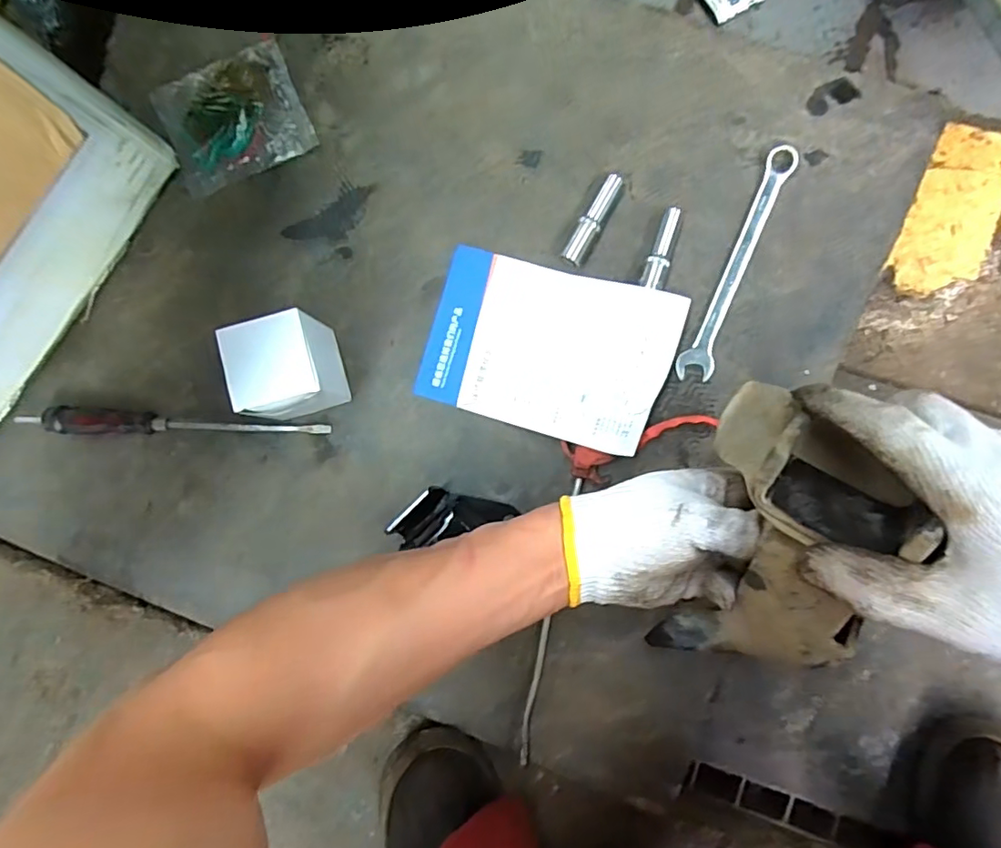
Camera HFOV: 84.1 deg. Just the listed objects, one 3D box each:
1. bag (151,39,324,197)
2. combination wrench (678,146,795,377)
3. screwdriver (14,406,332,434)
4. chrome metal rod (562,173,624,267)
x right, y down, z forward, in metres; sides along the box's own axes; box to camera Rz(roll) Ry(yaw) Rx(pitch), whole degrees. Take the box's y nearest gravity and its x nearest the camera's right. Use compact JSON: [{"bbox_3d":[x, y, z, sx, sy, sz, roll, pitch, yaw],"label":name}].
[{"bbox_3d":[-0.242,-0.279,0.504,0.123,0.020,0.104,-22,85,3],"label":"bag"},{"bbox_3d":[0.201,-0.132,0.466,0.028,0.015,0.200,23,89,5],"label":"combination wrench"},{"bbox_3d":[-0.295,-0.001,0.495,0.277,0.022,0.023,2,87,5],"label":"screwdriver"},{"bbox_3d":[0.078,-0.171,0.468,0.017,0.019,0.077,31,89,6],"label":"chrome metal rod"}]

